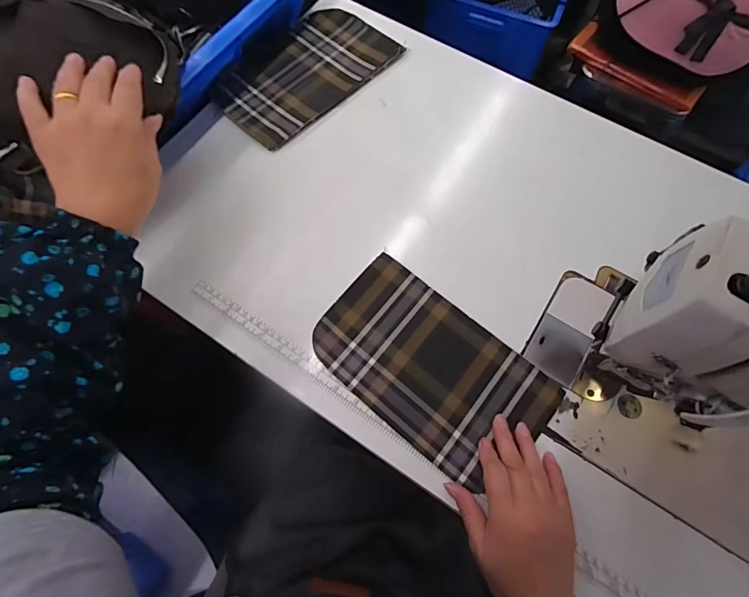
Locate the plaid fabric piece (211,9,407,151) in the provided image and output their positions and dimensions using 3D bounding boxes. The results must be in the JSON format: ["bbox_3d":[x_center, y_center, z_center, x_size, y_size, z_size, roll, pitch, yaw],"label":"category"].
[{"bbox_3d":[-0.099,-0.324,0.566,0.155,0.007,0.252,43,76,13],"label":"plaid fabric piece"}]

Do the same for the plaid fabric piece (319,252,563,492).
[{"bbox_3d":[0.059,0.072,0.423,0.240,0.008,0.143,39,74,13],"label":"plaid fabric piece"}]

